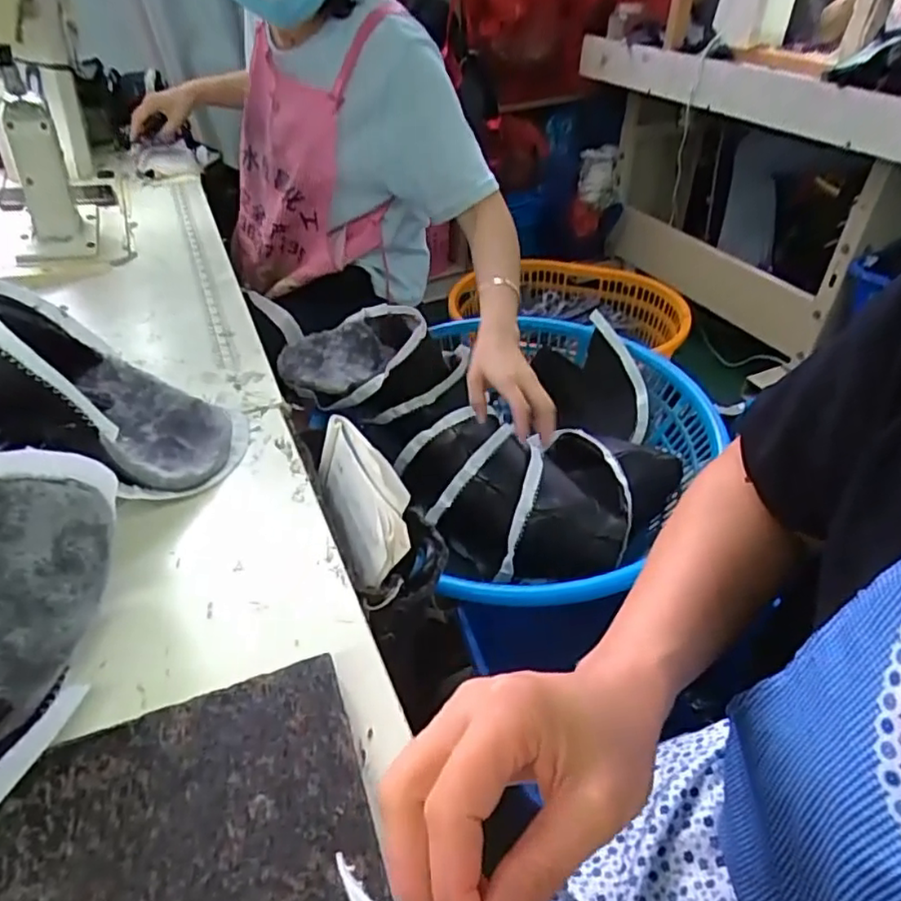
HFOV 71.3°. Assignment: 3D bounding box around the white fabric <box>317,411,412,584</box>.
[{"bbox_3d":[-0.067,0.037,0.519,0.065,0.058,0.149,-16,43,-15],"label":"white fabric"}]

